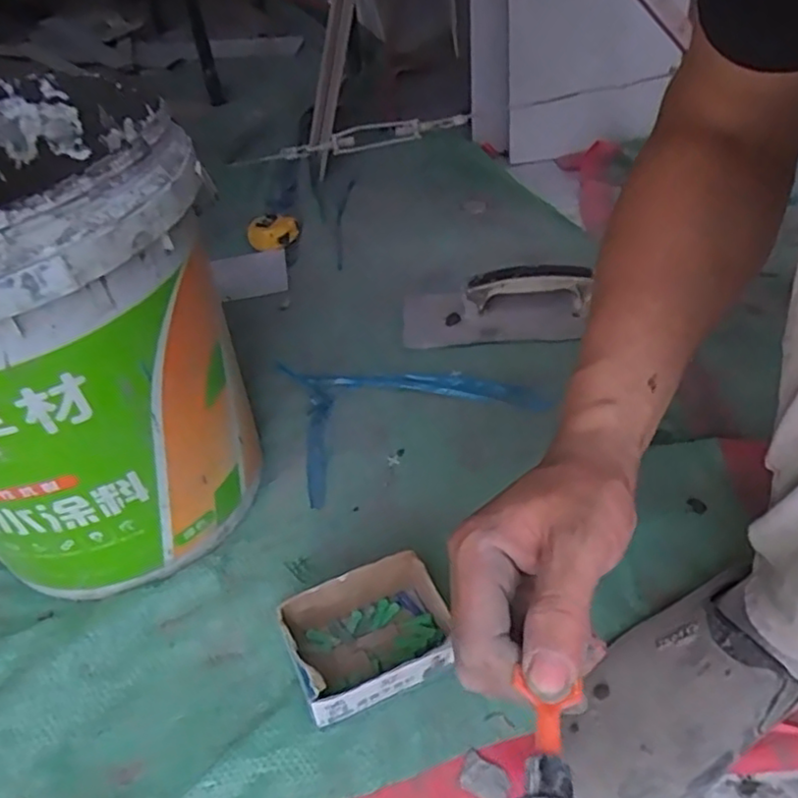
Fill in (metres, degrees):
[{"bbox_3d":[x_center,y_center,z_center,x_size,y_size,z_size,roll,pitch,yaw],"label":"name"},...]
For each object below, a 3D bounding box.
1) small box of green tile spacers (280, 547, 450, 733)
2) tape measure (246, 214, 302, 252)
[{"bbox_3d":[-0.021,0.184,0.519,0.118,0.059,0.088,-20,44,-13],"label":"small box of green tile spacers"},{"bbox_3d":[-0.196,-0.263,1.047,0.077,0.034,0.055,-13,43,-7],"label":"tape measure"}]

